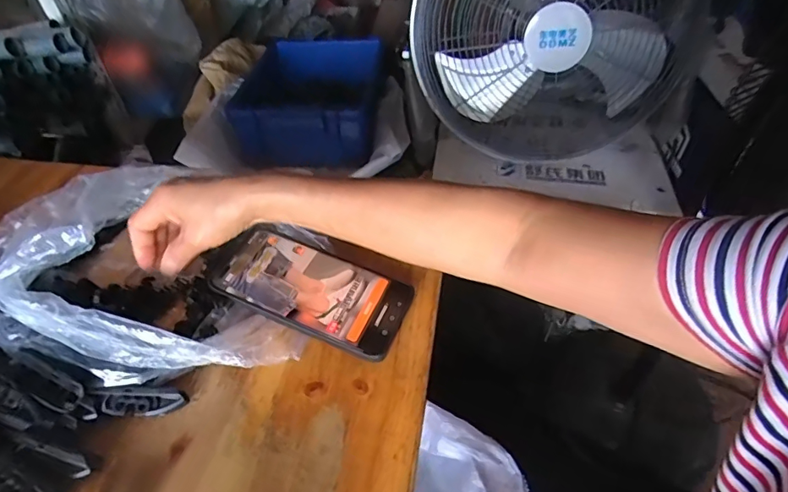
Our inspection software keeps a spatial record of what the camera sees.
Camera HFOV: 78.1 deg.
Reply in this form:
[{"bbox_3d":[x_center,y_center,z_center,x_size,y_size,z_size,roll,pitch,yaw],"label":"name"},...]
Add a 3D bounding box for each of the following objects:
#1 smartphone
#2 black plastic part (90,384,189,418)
[{"bbox_3d":[-0.070,0.035,0.416,0.164,0.008,0.080,20,50,12],"label":"smartphone"},{"bbox_3d":[-0.184,0.113,0.355,0.061,0.018,0.019,-3,47,1],"label":"black plastic part"}]

